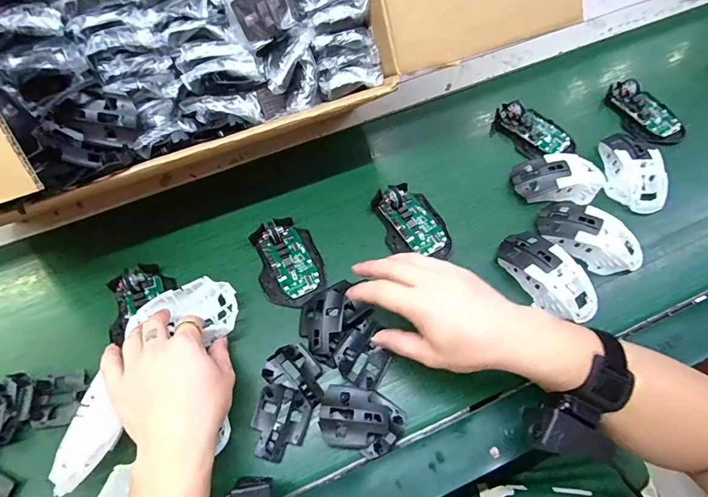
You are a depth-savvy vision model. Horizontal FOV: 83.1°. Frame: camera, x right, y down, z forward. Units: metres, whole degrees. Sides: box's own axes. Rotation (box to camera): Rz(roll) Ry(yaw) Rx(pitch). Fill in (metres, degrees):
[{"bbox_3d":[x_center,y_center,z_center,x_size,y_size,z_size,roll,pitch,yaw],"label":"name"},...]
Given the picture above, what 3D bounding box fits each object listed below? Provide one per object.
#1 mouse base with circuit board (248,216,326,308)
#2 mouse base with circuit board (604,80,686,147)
[{"bbox_3d":[-0.079,0.011,0.466,0.073,0.024,0.111,-23,65,-8],"label":"mouse base with circuit board"},{"bbox_3d":[0.406,-0.191,0.556,0.058,0.028,0.119,-19,65,-6],"label":"mouse base with circuit board"}]

